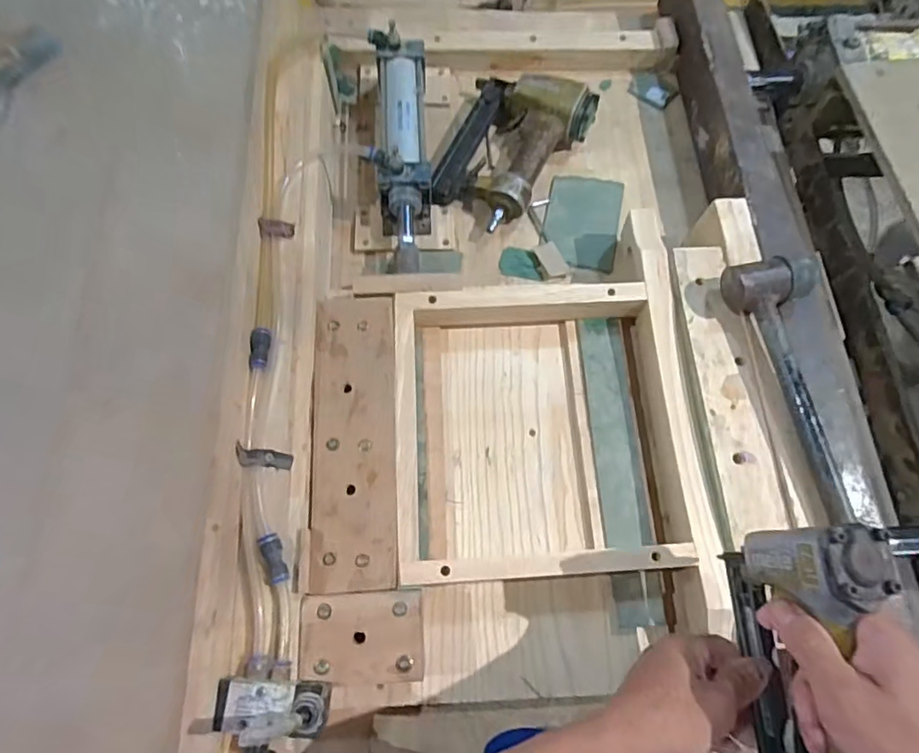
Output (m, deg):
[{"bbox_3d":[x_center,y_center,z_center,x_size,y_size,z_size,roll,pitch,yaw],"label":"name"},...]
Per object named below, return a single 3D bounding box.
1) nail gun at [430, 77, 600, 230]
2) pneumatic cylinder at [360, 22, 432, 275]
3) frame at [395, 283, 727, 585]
[{"bbox_3d":[0.063,-0.283,0.681,0.153,0.062,0.213,24,71,6],"label":"nail gun"},{"bbox_3d":[-0.067,-0.263,0.645,0.069,0.082,0.314,-1,70,-3],"label":"pneumatic cylinder"},{"bbox_3d":[0.084,0.048,0.557,0.289,0.064,0.289,-2,70,-3],"label":"frame"}]

